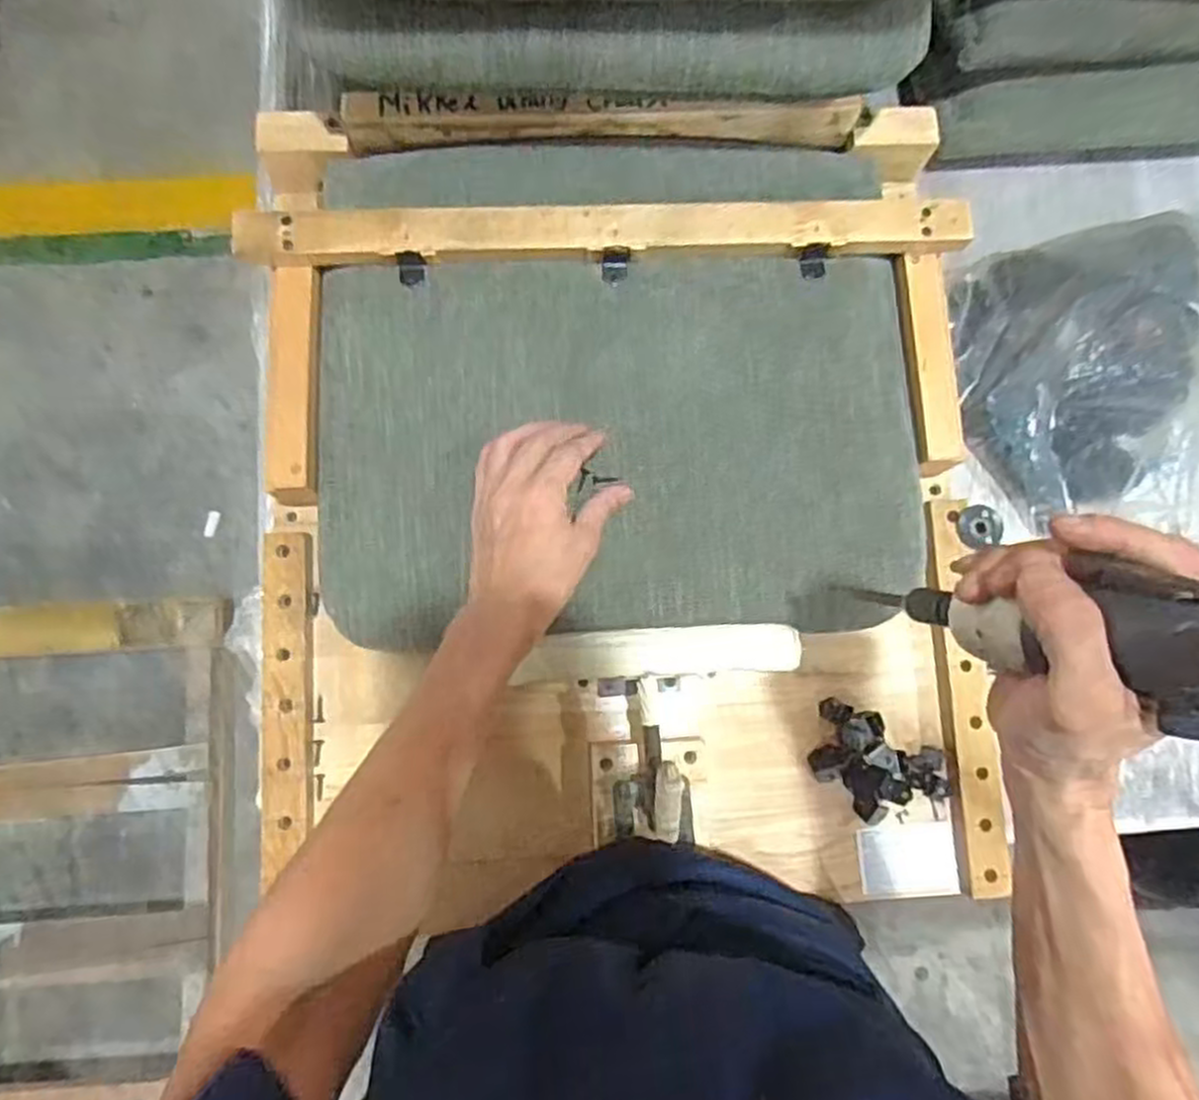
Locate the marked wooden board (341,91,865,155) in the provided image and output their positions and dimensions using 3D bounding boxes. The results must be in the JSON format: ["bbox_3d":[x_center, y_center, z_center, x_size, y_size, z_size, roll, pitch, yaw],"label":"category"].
[{"bbox_3d":[0.005,-0.332,0.609,0.397,0.031,0.036,0,82,-3],"label":"marked wooden board"}]

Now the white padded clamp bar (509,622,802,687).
[{"bbox_3d":[0.044,0.072,0.548,0.191,0.020,0.034,-2,82,-4],"label":"white padded clamp bar"}]

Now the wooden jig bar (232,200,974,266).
[{"bbox_3d":[0.007,-0.237,0.579,0.532,0.021,0.038,-2,82,-4],"label":"wooden jig bar"}]

